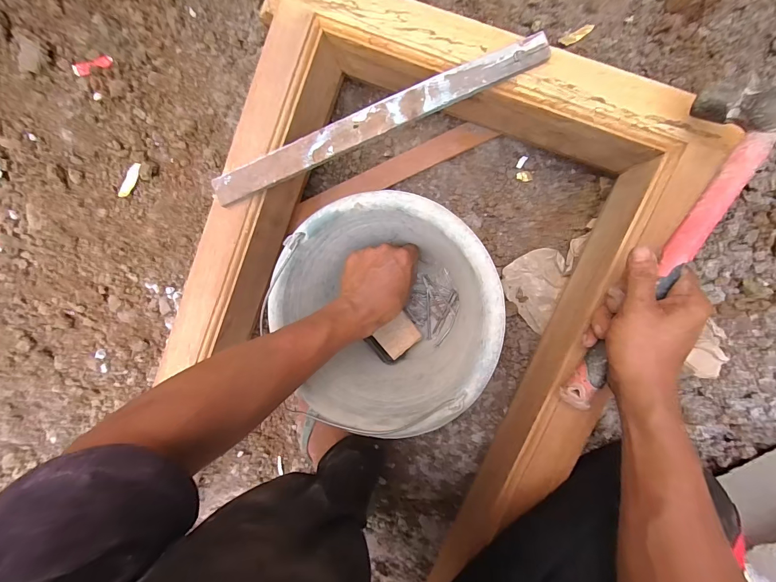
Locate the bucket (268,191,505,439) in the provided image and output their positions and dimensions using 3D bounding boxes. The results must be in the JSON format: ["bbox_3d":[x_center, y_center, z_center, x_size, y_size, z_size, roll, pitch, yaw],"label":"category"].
[{"bbox_3d":[0.002,0.014,0.434,0.234,0.170,0.248,1,97,6],"label":"bucket"}]

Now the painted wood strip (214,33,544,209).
[{"bbox_3d":[-0.019,-0.179,0.379,0.376,0.009,0.038,-20,94,8],"label":"painted wood strip"}]

